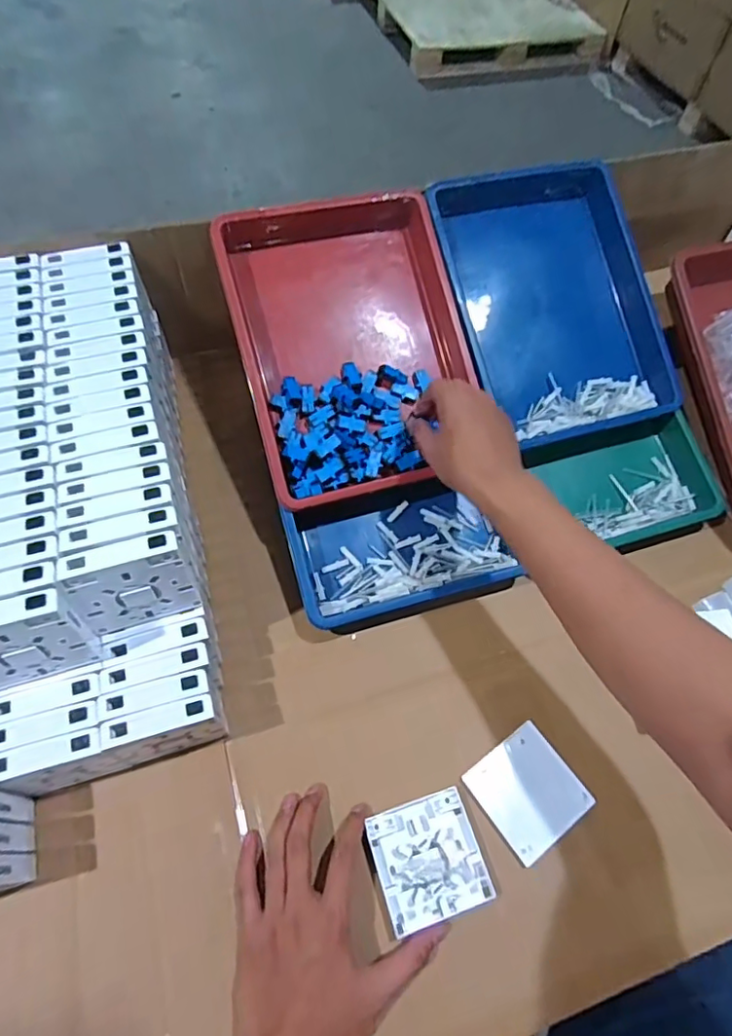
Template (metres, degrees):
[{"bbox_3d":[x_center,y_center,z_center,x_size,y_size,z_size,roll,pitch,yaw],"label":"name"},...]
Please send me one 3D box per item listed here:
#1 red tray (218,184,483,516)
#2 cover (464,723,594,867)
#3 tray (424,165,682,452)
[{"bbox_3d":[-0.016,-0.188,0.614,0.238,0.063,0.321,-14,85,-13],"label":"red tray"},{"bbox_3d":[0.147,0.243,0.501,0.088,0.011,0.086,-31,67,-19],"label":"cover"},{"bbox_3d":[0.217,-0.256,0.659,0.240,0.062,0.323,-16,86,-8],"label":"tray"}]

